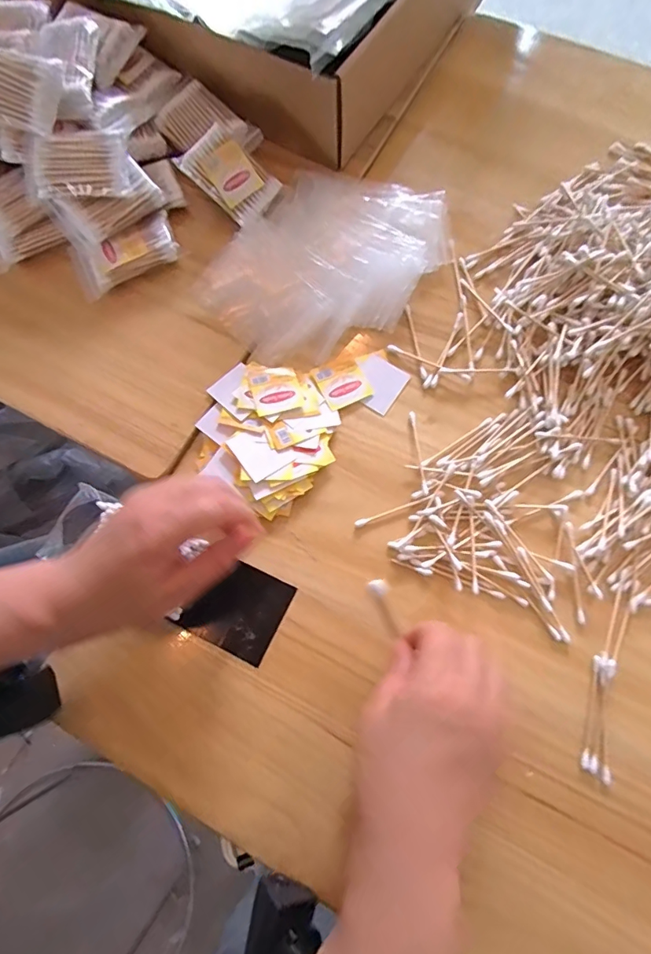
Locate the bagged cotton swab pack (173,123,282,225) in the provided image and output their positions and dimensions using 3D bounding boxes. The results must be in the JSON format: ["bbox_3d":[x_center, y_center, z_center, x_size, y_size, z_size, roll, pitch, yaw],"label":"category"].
[{"bbox_3d":[-0.080,-0.264,0.428,0.074,0.016,0.055,42,85,-26],"label":"bagged cotton swab pack"}]

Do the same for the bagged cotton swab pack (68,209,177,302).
[{"bbox_3d":[-0.175,-0.196,0.430,0.090,0.019,0.052,-25,75,-6],"label":"bagged cotton swab pack"}]

